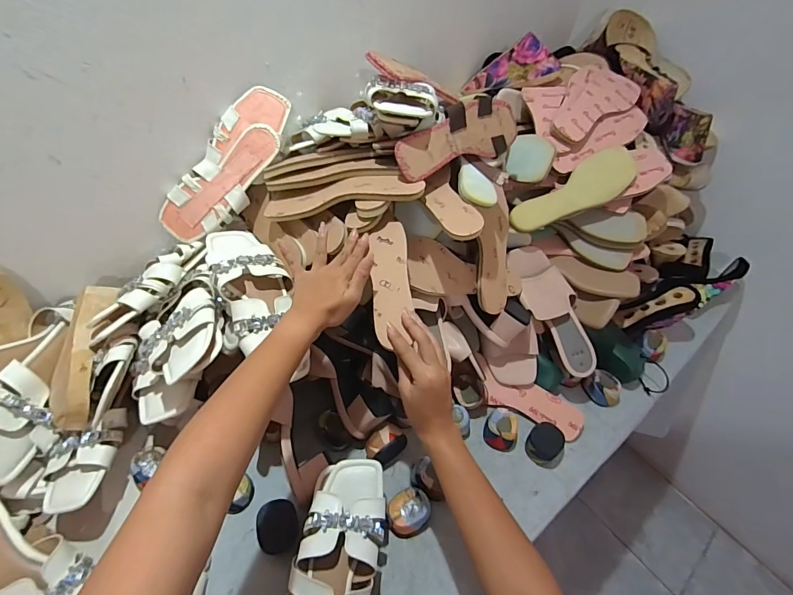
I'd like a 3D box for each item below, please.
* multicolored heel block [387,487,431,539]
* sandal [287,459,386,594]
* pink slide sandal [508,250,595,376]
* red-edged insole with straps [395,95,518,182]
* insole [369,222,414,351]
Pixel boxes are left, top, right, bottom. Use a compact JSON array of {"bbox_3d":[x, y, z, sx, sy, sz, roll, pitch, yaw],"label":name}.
[{"bbox_3d":[0.018,0.304,0.558,0.058,0.034,0.052,-26,54,-27],"label":"multicolored heel block"},{"bbox_3d":[-0.074,0.331,0.479,0.105,0.054,0.252,8,63,0],"label":"sandal"},{"bbox_3d":[0.272,0.023,0.687,0.086,0.042,0.243,-22,80,-25],"label":"pink slide sandal"},{"bbox_3d":[0.096,-0.240,0.585,0.234,0.086,0.014,-24,22,-29],"label":"red-edged insole with straps"},{"bbox_3d":[-0.007,-0.024,0.512,0.049,0.005,0.173,-9,61,7],"label":"insole"}]

